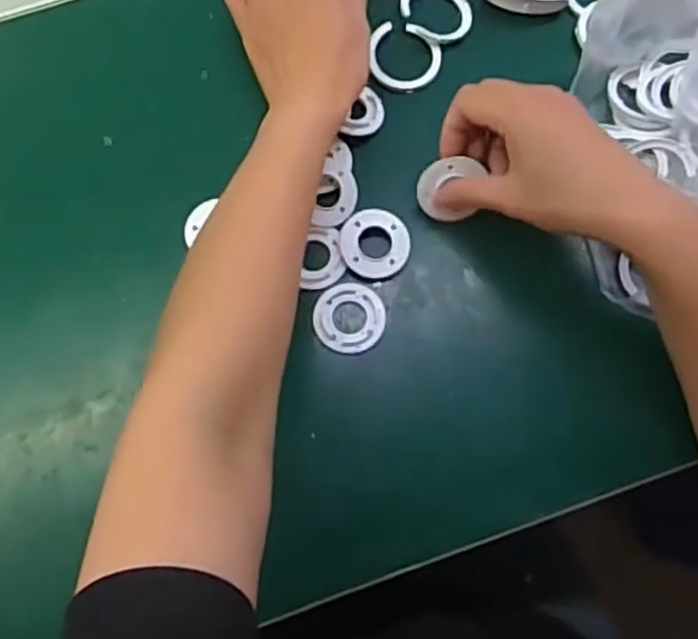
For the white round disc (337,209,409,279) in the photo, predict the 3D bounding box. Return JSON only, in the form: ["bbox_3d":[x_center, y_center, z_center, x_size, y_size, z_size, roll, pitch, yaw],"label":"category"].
[{"bbox_3d":[0.017,-0.049,0.448,0.044,0.004,0.046,-2,74,0],"label":"white round disc"}]

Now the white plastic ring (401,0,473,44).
[{"bbox_3d":[0.063,-0.218,0.496,0.053,0.008,0.048,-20,89,-18],"label":"white plastic ring"}]

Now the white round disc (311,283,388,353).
[{"bbox_3d":[0.001,-0.001,0.437,0.043,0.005,0.045,0,74,1],"label":"white round disc"}]

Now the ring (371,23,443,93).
[{"bbox_3d":[0.038,-0.179,0.488,0.049,0.007,0.045,0,74,1],"label":"ring"}]

